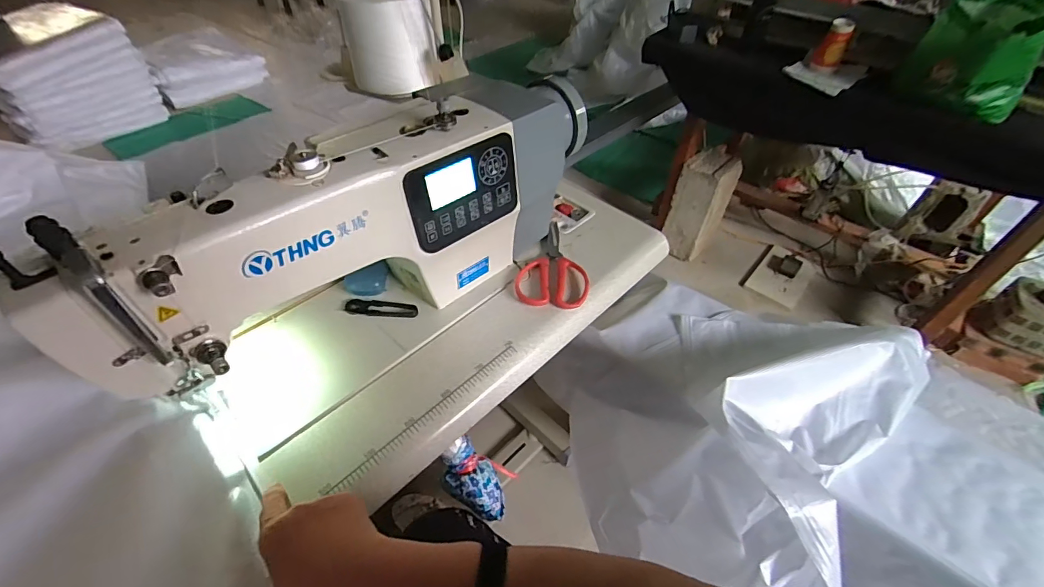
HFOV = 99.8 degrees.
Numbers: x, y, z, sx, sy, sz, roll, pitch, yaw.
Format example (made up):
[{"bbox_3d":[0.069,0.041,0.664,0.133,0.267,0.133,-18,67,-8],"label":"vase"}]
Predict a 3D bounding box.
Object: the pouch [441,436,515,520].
[{"bbox_3d":[-0.071,0.288,0.683,0.134,0.055,0.068,45,45,-4],"label":"pouch"}]

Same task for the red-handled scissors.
[{"bbox_3d":[0.045,-0.049,0.663,0.102,0.012,0.176,3,47,1],"label":"red-handled scissors"}]

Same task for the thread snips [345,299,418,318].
[{"bbox_3d":[-0.190,0.020,0.593,0.101,0.009,0.022,7,48,4],"label":"thread snips"}]

